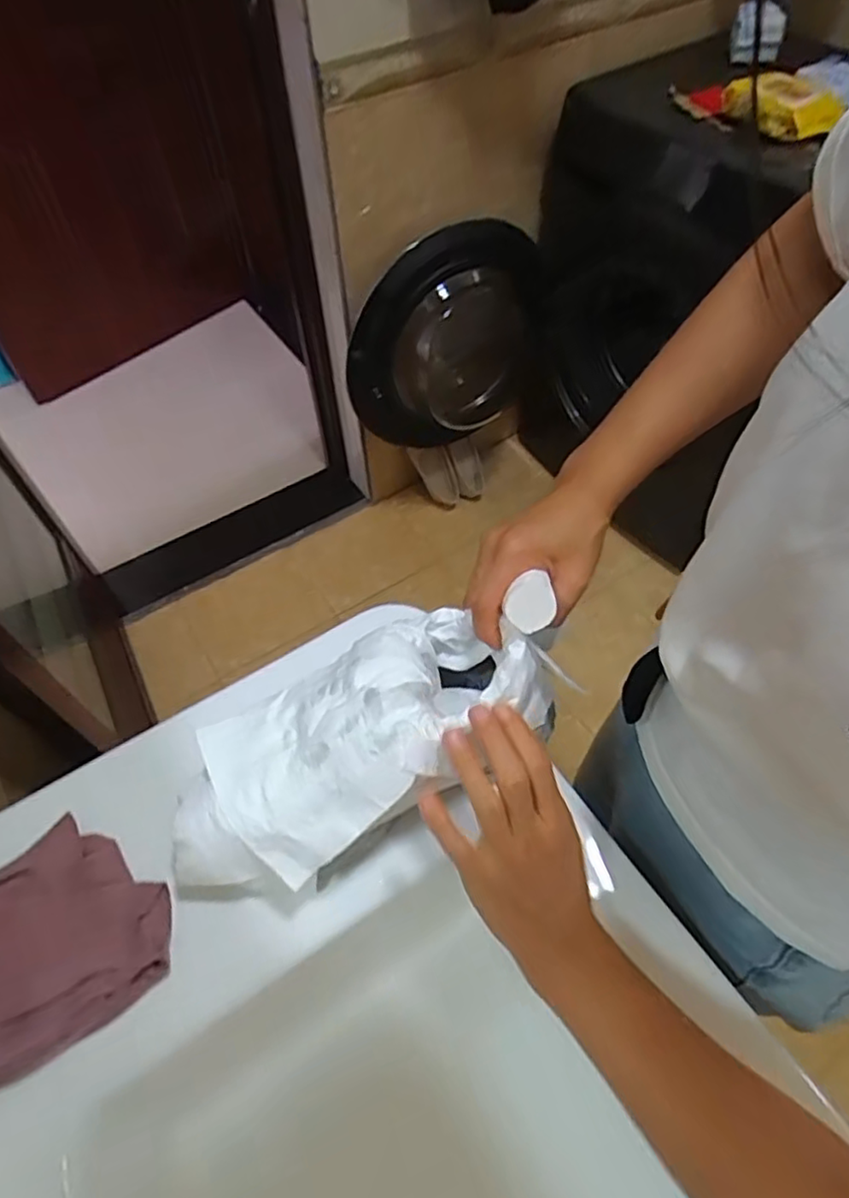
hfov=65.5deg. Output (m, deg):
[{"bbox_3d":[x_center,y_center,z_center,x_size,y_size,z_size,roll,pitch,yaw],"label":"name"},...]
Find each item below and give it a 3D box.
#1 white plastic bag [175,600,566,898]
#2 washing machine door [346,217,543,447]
[{"bbox_3d":[-0.048,0.098,0.439,0.262,0.094,0.111,-31,59,-4],"label":"white plastic bag"},{"bbox_3d":[0.046,-0.532,1.422,0.426,0.455,0.101,-20,57,-12],"label":"washing machine door"}]

